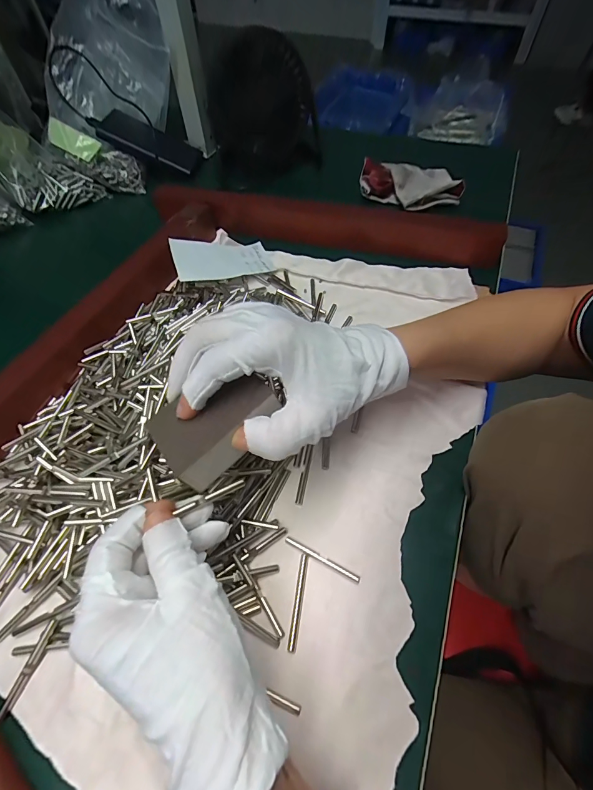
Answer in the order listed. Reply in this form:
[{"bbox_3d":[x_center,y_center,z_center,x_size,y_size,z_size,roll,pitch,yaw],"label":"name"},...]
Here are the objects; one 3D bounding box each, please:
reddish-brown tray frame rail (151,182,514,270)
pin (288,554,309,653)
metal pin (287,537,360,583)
[{"bbox_3d":[0.020,-0.196,0.408,0.403,0.047,0.042,12,58,9],"label":"reddish-brown tray frame rail"},{"bbox_3d":[0.001,0.130,0.228,0.005,0.004,0.054,8,57,6],"label":"pin"},{"bbox_3d":[0.017,0.109,0.240,0.054,0.004,0.005,24,60,16],"label":"metal pin"}]

